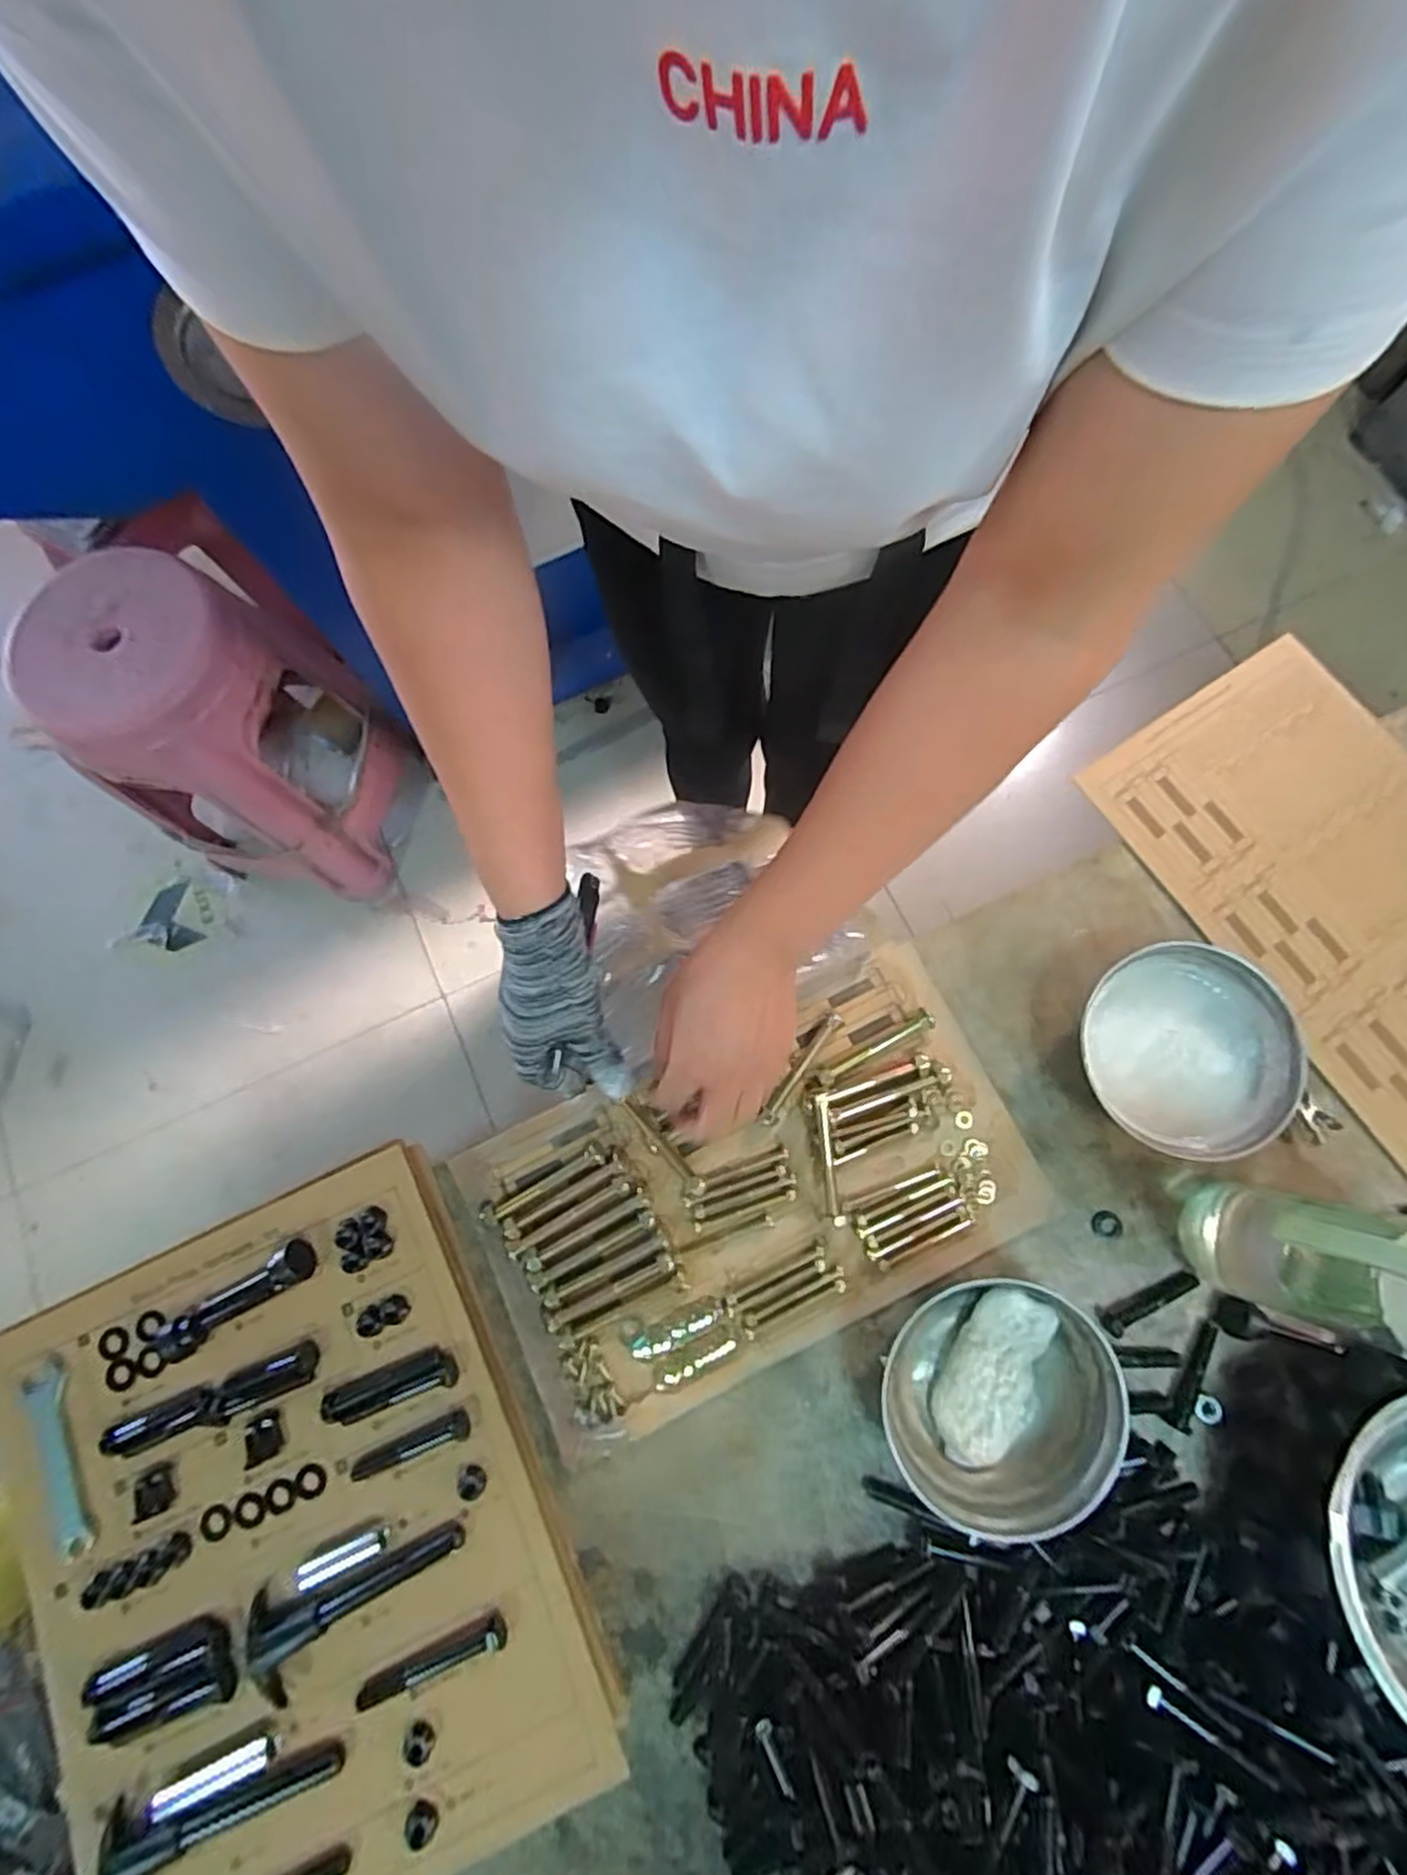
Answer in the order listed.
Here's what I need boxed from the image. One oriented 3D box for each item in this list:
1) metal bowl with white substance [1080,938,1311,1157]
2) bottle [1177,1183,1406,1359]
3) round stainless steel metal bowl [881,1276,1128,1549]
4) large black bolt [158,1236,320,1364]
[{"bbox_3d":[0.343,0.081,0.526,0.145,0.046,0.146,0,78,2],"label":"metal bowl with white substance"},{"bbox_3d":[0.362,0.191,0.420,0.069,0.203,0.072,12,79,4],"label":"bottle"},{"bbox_3d":[0.197,0.308,0.480,0.134,0.046,0.145,0,78,2],"label":"round stainless steel metal bowl"},{"bbox_3d":[-0.309,0.240,0.478,0.107,0.028,0.024,-33,78,-5],"label":"large black bolt"}]

